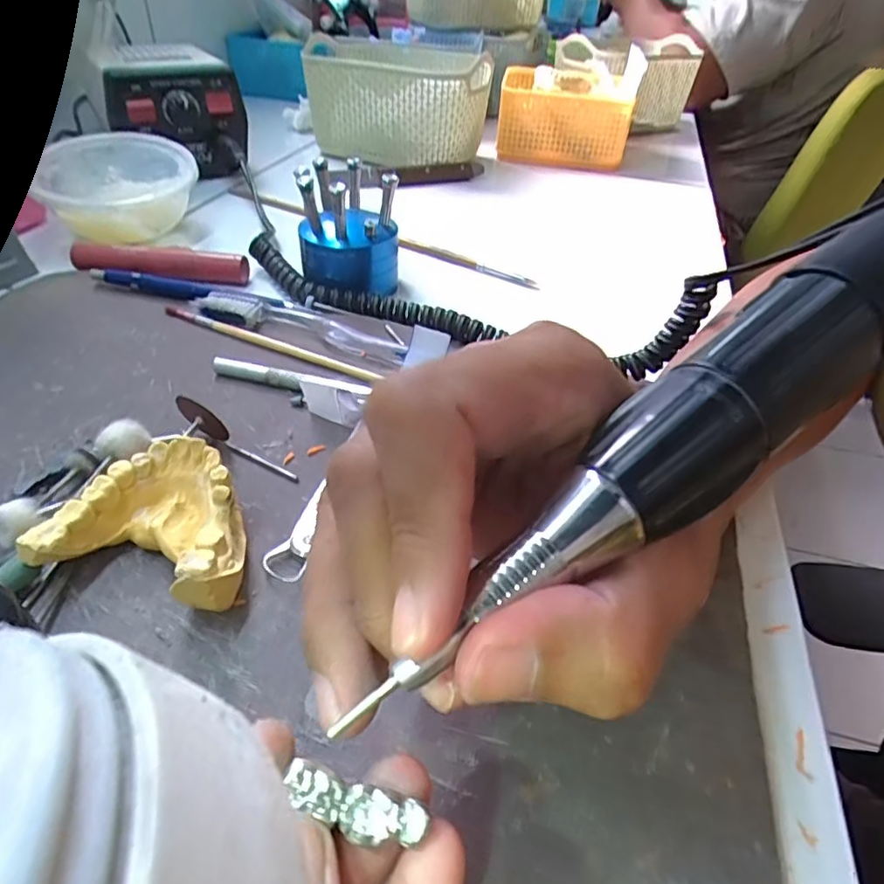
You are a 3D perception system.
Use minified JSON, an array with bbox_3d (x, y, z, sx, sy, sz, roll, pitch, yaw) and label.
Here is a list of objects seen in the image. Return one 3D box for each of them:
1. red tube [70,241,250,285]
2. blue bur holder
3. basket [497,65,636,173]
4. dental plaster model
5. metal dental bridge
[{"bbox_3d":[-0.173,-0.112,0.369,0.103,0.012,0.015,3,40,-2],"label":"red tube"},{"bbox_3d":[-0.054,-0.125,0.352,0.057,0.061,0.053,-2,40,-7],"label":"blue bur holder"},{"bbox_3d":[0.126,-0.345,0.633,0.133,0.072,0.118,8,41,5],"label":"basket"},{"bbox_3d":[-0.093,0.028,0.205,0.064,0.027,0.053,10,40,6],"label":"dental plaster model"},{"bbox_3d":[-0.015,0.063,0.104,0.023,0.004,0.007,22,43,0],"label":"metal dental bridge"}]

